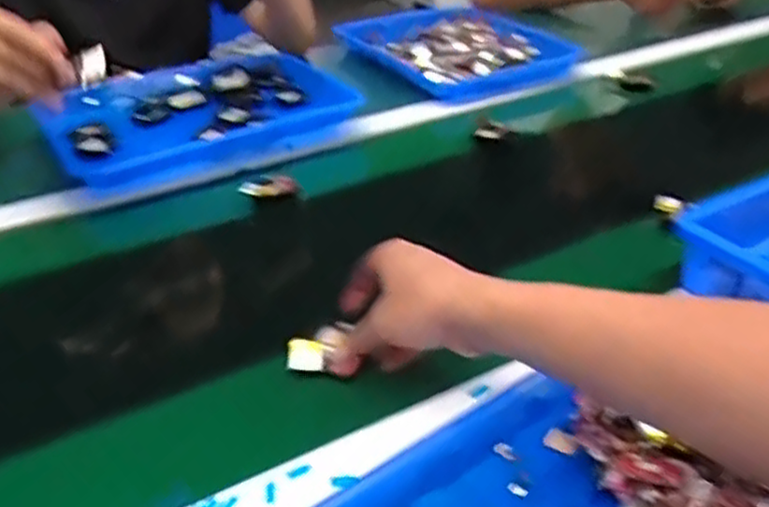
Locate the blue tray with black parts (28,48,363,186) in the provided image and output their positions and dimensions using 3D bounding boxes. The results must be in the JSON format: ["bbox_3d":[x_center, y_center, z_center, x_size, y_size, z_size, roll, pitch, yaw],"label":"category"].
[{"bbox_3d":[-0.222,-0.175,0.859,0.330,0.032,0.232,-18,37,-24],"label":"blue tray with black parts"}]

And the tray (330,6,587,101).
[{"bbox_3d":[0.100,-0.307,1.070,0.260,0.058,0.301,-14,36,-19],"label":"tray"}]

